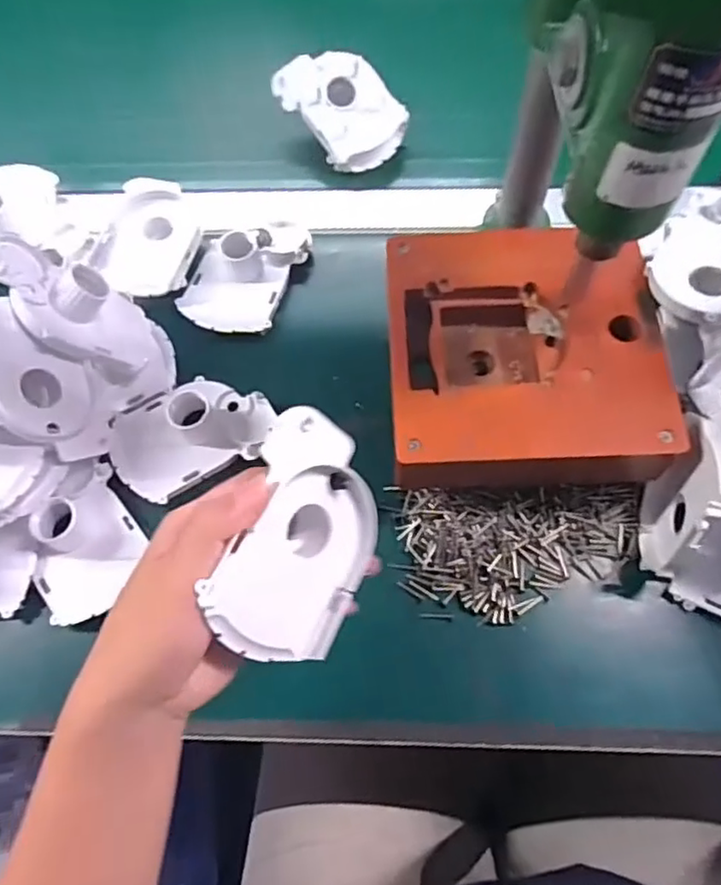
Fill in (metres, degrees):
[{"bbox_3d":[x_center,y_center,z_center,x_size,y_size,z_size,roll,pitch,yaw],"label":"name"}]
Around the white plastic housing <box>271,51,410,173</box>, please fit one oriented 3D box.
[{"bbox_3d":[-0.017,-0.264,0.499,0.066,0.051,0.090,-37,70,-13],"label":"white plastic housing"}]

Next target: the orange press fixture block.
[{"bbox_3d":[0.093,-0.048,0.380,0.148,0.061,0.155,-4,67,1],"label":"orange press fixture block"}]

